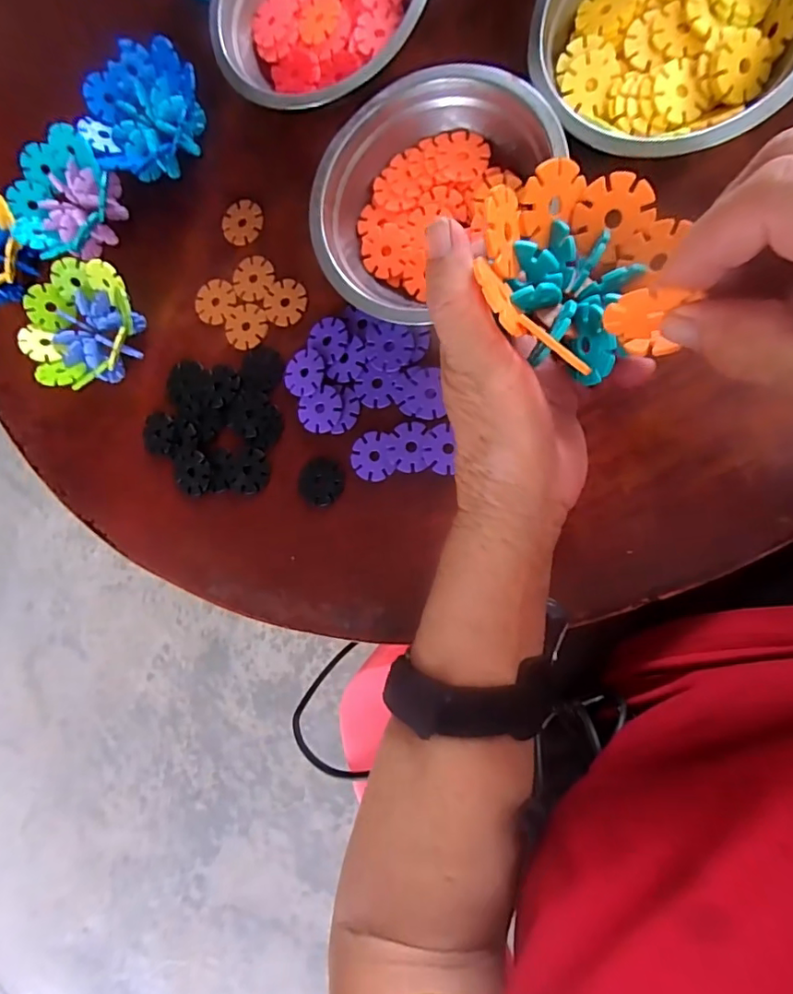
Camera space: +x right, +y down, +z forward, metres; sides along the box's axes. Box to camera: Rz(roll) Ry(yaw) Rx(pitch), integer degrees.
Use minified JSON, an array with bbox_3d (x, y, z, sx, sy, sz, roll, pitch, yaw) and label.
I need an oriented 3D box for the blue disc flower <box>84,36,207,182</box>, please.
[{"bbox_3d":[-0.175,-0.272,0.370,0.080,0.036,0.074,-1,87,15],"label":"blue disc flower"}]

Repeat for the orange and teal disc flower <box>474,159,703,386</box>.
[{"bbox_3d":[0.069,-0.089,0.195,0.072,0.046,0.080,16,92,9],"label":"orange and teal disc flower"}]

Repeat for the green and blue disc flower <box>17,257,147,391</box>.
[{"bbox_3d":[-0.224,-0.123,0.377,0.080,0.039,0.084,-1,87,15],"label":"green and blue disc flower"}]

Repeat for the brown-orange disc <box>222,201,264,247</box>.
[{"bbox_3d":[-0.111,-0.198,0.372,0.029,0.004,0.032,24,93,15],"label":"brown-orange disc"}]

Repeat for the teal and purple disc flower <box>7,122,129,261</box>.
[{"bbox_3d":[-0.242,-0.218,0.384,0.078,0.039,0.083,-1,87,15],"label":"teal and purple disc flower"}]

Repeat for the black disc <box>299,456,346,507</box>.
[{"bbox_3d":[-0.051,-0.010,0.345,0.032,0.004,0.032,-1,87,15],"label":"black disc"}]

